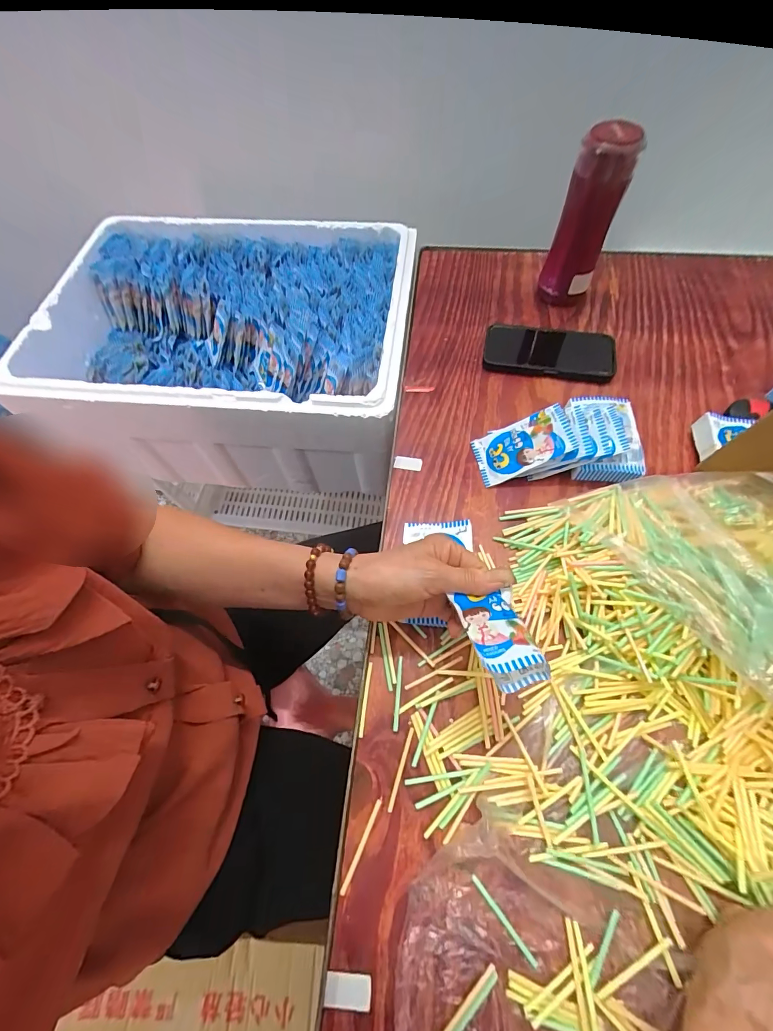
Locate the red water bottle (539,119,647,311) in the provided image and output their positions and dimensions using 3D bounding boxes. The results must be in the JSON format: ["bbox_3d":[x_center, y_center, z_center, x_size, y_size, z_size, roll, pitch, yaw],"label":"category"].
[{"bbox_3d":[0.256,-0.376,0.514,0.066,0.188,0.057,15,64,10],"label":"red water bottle"}]

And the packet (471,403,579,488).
[{"bbox_3d":[0.153,-0.079,0.445,0.103,0.011,0.063,-25,61,22],"label":"packet"}]

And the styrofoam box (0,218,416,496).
[{"bbox_3d":[-0.262,-0.287,0.687,0.579,0.207,0.413,6,63,5],"label":"styrofoam box"}]

